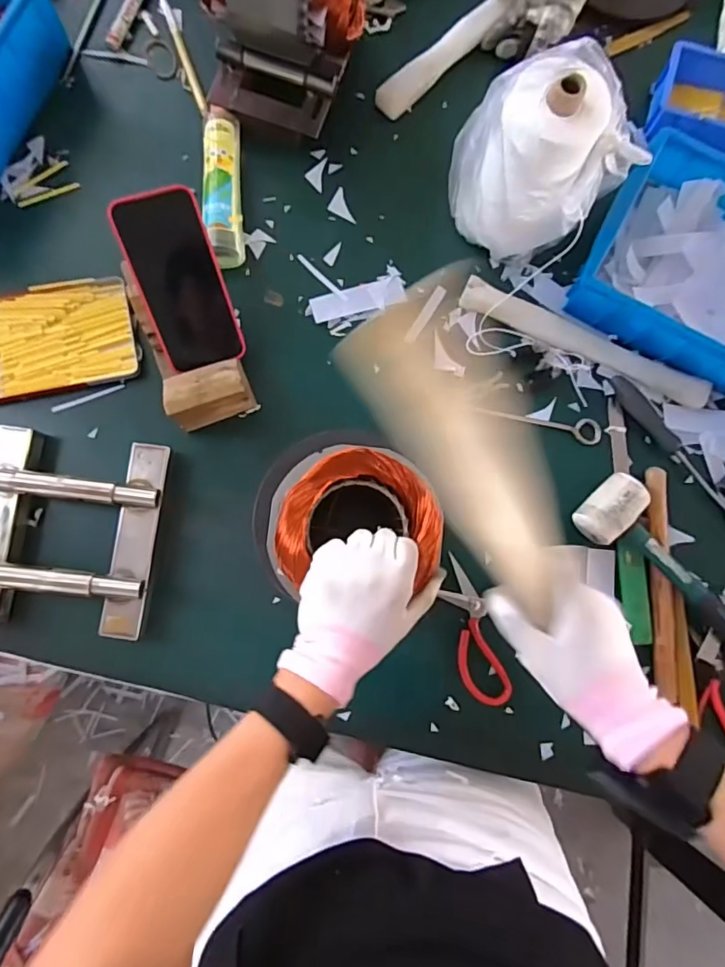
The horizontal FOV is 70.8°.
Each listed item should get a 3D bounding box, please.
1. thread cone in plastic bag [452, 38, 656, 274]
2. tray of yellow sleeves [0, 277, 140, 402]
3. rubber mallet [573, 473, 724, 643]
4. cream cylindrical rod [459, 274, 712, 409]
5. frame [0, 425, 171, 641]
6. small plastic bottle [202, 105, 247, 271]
[{"bbox_3d":[0.189,-0.329,0.522,0.157,0.163,0.144,-39,86,-8],"label":"thread cone in plastic bag"},{"bbox_3d":[-0.352,-0.159,0.556,0.199,0.013,0.124,-11,83,-5],"label":"tray of yellow sleeves"},{"bbox_3d":[0.353,0.108,0.536,0.286,0.043,0.069,42,82,2],"label":"rubber mallet"},{"bbox_3d":[0.255,-0.163,0.585,0.297,0.020,0.034,24,81,0],"label":"cream cylindrical rod"},{"bbox_3d":[-0.301,0.048,0.515,0.180,0.042,0.196,7,82,-3],"label":"frame"},{"bbox_3d":[-0.158,-0.336,0.581,0.042,0.035,0.192,-3,82,-4],"label":"small plastic bottle"}]

